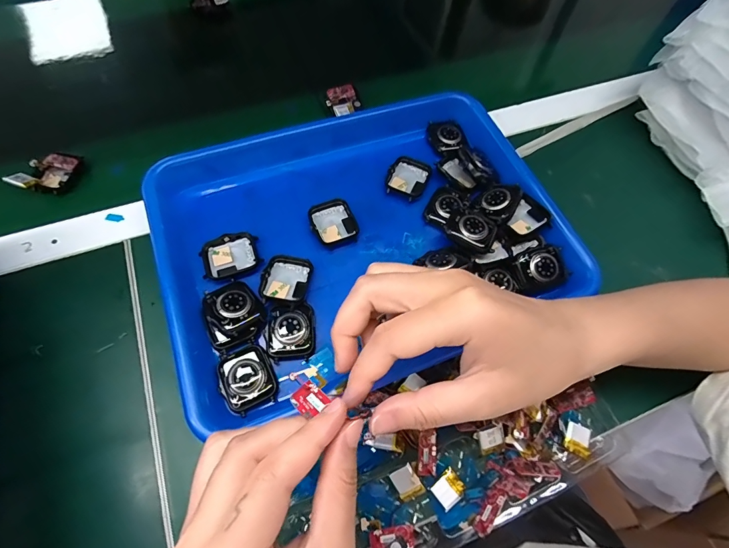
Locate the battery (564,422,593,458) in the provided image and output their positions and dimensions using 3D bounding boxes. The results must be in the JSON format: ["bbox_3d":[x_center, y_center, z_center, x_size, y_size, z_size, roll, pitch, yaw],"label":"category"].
[{"bbox_3d":[0.160,0.123,0.281,0.019,0.004,0.021,24,65,9],"label":"battery"}]

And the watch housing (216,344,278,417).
[{"bbox_3d":[-0.085,0.075,0.271,0.036,0.008,0.042,-25,67,-14],"label":"watch housing"}]

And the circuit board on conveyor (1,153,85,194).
[{"bbox_3d":[-0.304,-0.099,0.361,0.030,0.023,0.058,32,66,12],"label":"circuit board on conveyor"}]

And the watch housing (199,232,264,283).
[{"bbox_3d":[-0.110,-0.015,0.311,0.045,0.008,0.039,-22,67,-13],"label":"watch housing"}]

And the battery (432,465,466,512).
[{"bbox_3d":[0.060,0.151,0.264,0.021,0.004,0.019,-38,71,-19],"label":"battery"}]

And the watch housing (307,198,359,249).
[{"bbox_3d":[-0.027,-0.045,0.334,0.038,0.007,0.044,-24,67,-14],"label":"watch housing"}]

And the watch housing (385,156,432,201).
[{"bbox_3d":[0.041,-0.093,0.360,0.037,0.008,0.047,23,65,9],"label":"watch housing"}]

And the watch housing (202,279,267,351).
[{"bbox_3d":[-0.100,0.027,0.285,0.041,0.013,0.048,-23,67,-14],"label":"watch housing"}]

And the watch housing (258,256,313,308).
[{"bbox_3d":[-0.064,0.006,0.304,0.036,0.009,0.046,9,63,2],"label":"watch housing"}]

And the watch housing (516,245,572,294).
[{"bbox_3d":[0.151,-0.004,0.318,0.040,0.018,0.033,-18,66,-11],"label":"watch housing"}]

